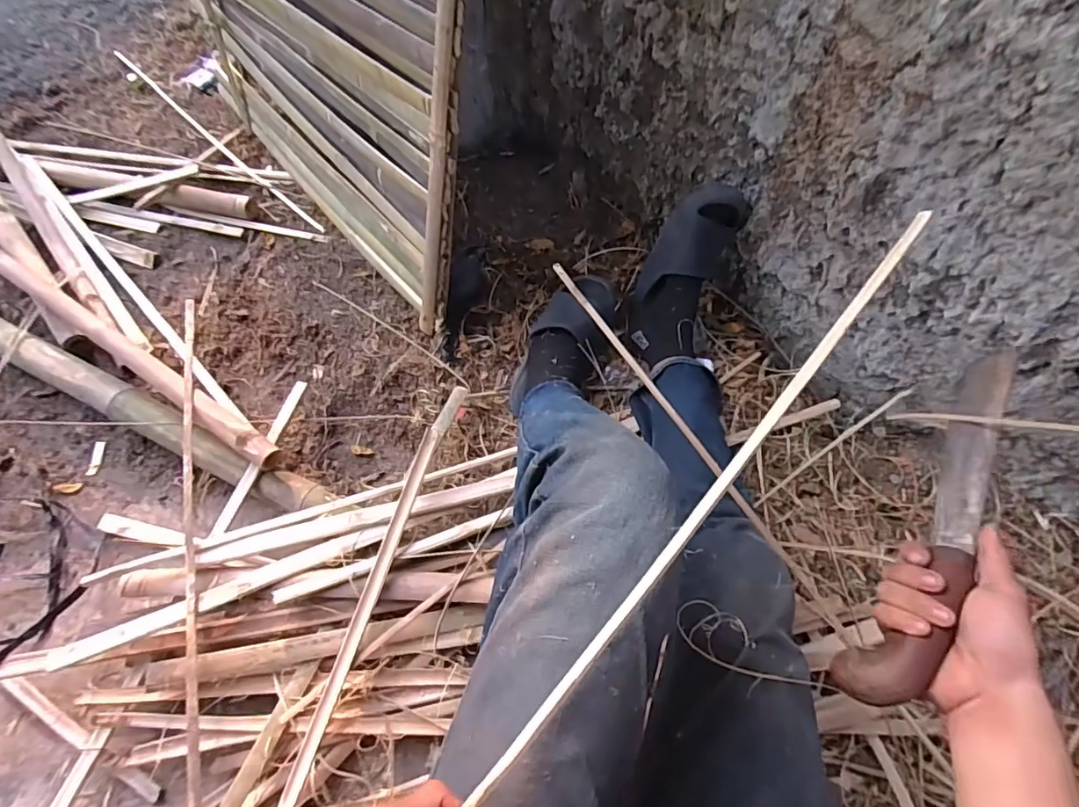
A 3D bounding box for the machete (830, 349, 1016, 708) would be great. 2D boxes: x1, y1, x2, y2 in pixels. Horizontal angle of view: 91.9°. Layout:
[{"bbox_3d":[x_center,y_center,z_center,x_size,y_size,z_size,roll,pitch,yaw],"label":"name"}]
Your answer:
[{"bbox_3d":[0.365,0.085,0.468,0.043,0.061,0.399,34,61,18],"label":"machete"}]

